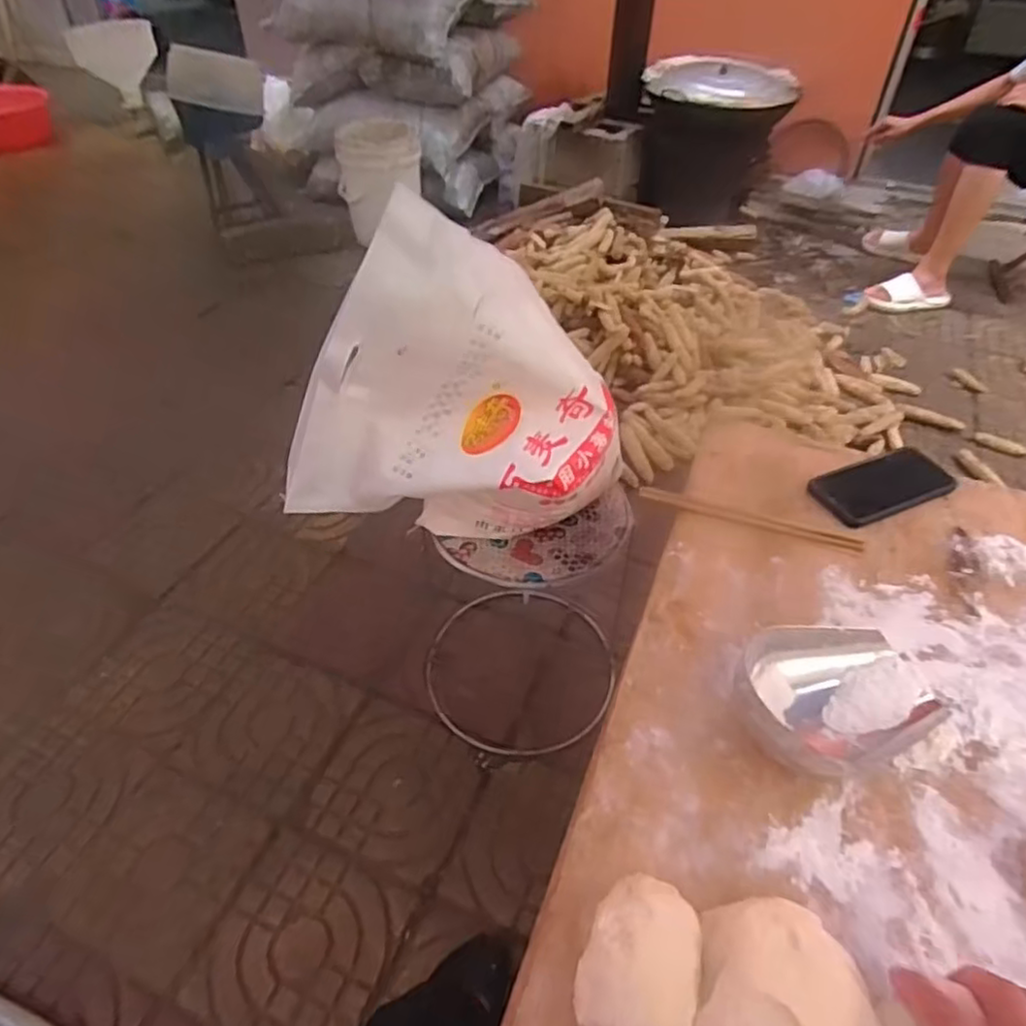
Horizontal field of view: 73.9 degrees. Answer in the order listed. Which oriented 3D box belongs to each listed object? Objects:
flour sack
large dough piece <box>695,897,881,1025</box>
[{"bbox_3d":[-0.062,-0.124,0.791,0.377,0.393,0.142,2,44,0],"label":"flour sack"},{"bbox_3d":[0.165,0.297,0.414,0.099,0.060,0.100,1,44,-1],"label":"large dough piece"}]

